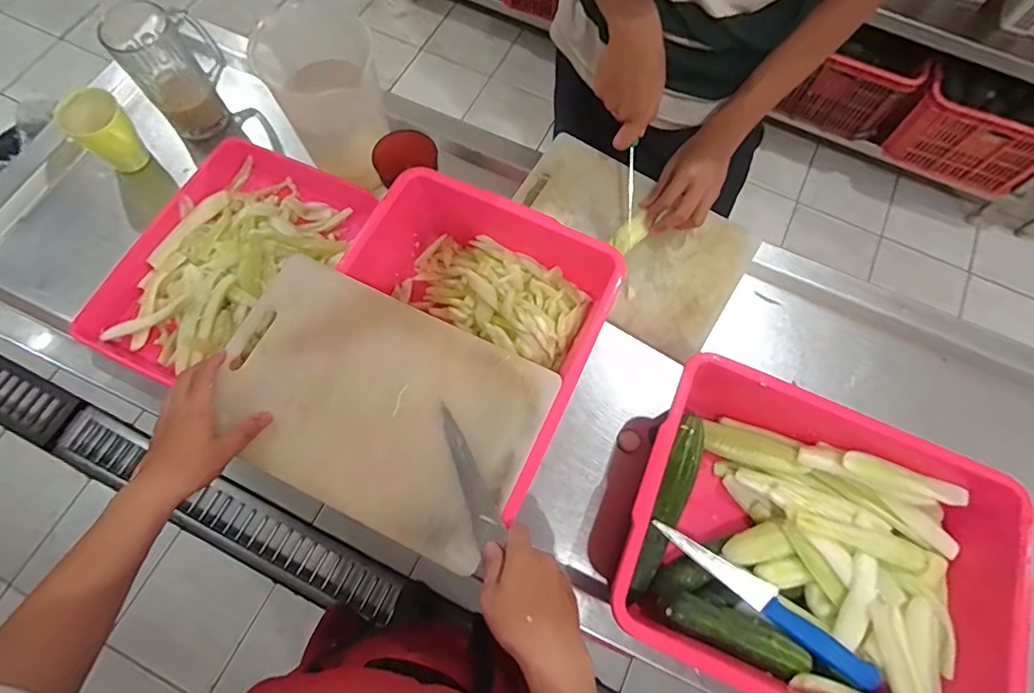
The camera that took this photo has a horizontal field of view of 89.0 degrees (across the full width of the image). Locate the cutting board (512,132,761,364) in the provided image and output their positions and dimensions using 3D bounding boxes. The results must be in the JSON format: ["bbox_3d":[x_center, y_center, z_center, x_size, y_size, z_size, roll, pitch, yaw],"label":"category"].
[{"bbox_3d":[0.158,-0.160,0.784,0.352,0.027,0.228,34,72,10],"label":"cutting board"}]

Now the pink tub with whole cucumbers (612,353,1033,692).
[{"bbox_3d":[0.323,0.225,0.601,0.385,0.126,0.297,23,70,6],"label":"pink tub with whole cucumbers"}]

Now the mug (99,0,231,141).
[{"bbox_3d":[-0.505,-0.416,0.790,0.125,0.169,0.103,-38,75,-14],"label":"mug"}]

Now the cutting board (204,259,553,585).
[{"bbox_3d":[-0.152,0.060,0.566,0.343,0.021,0.224,23,71,6],"label":"cutting board"}]

